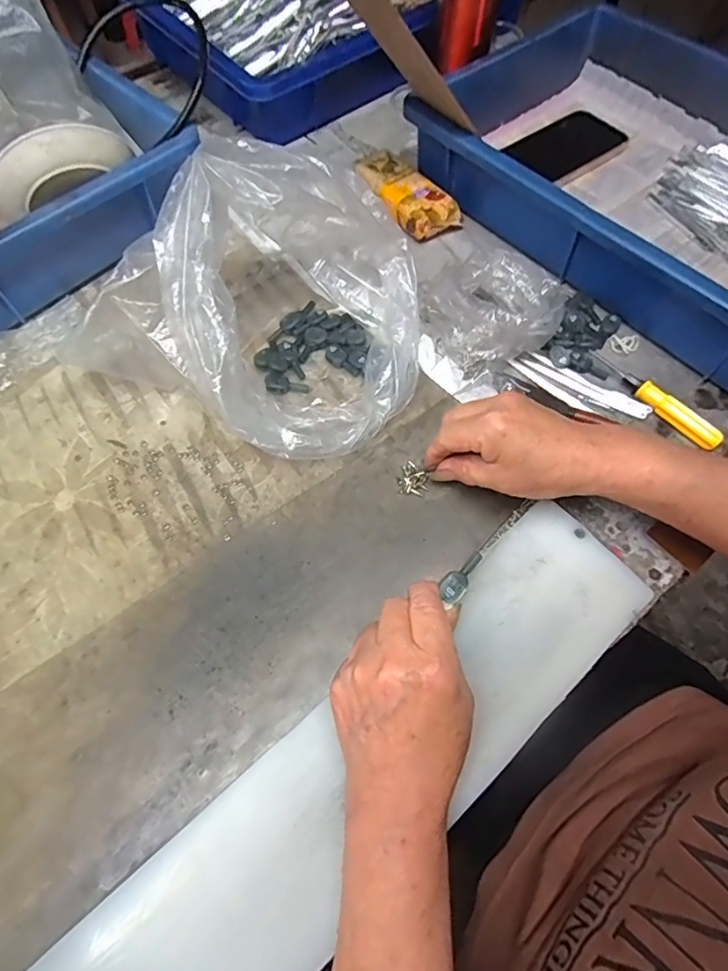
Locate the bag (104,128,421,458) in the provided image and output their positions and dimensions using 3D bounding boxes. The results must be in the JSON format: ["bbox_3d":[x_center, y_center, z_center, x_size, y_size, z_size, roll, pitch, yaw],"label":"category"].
[{"bbox_3d":[-0.063,-0.149,0.383,0.231,0.134,0.188,41,72,19],"label":"bag"}]

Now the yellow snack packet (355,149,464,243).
[{"bbox_3d":[0.039,-0.284,0.505,0.051,0.027,0.110,-38,68,-16],"label":"yellow snack packet"}]

